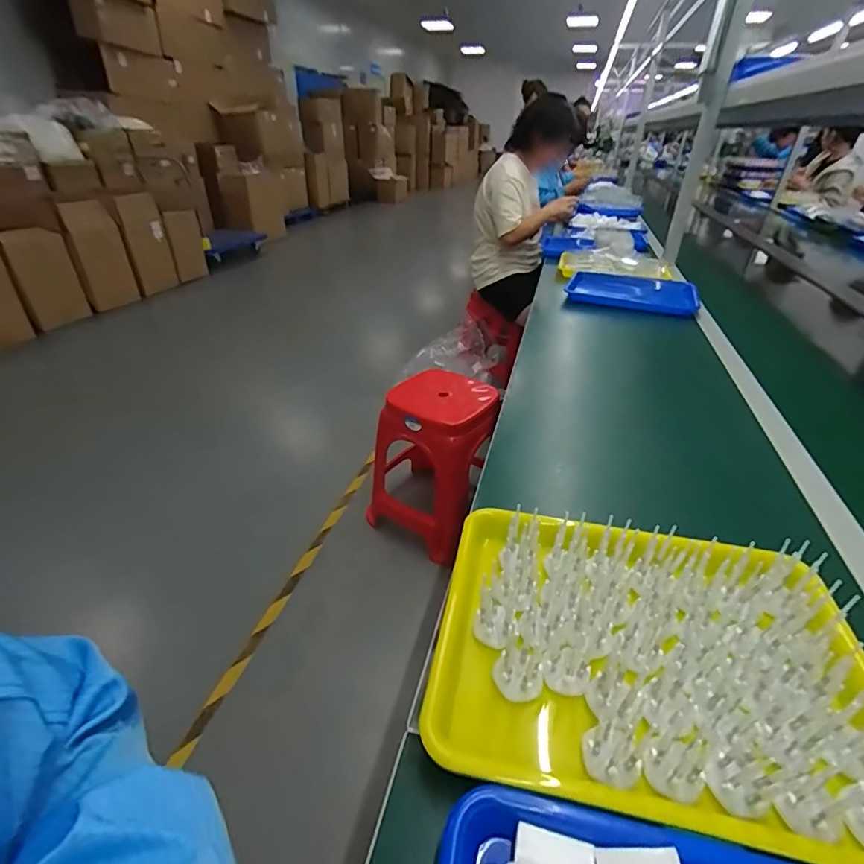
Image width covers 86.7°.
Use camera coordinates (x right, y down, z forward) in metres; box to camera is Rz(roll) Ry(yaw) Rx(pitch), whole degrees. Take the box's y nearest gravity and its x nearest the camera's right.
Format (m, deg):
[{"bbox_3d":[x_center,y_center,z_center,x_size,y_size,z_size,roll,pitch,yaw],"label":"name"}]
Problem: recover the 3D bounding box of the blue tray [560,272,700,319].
[{"bbox_3d":[0.554,-0.387,1.273,0.332,0.047,0.205,17,36,22],"label":"blue tray"}]

